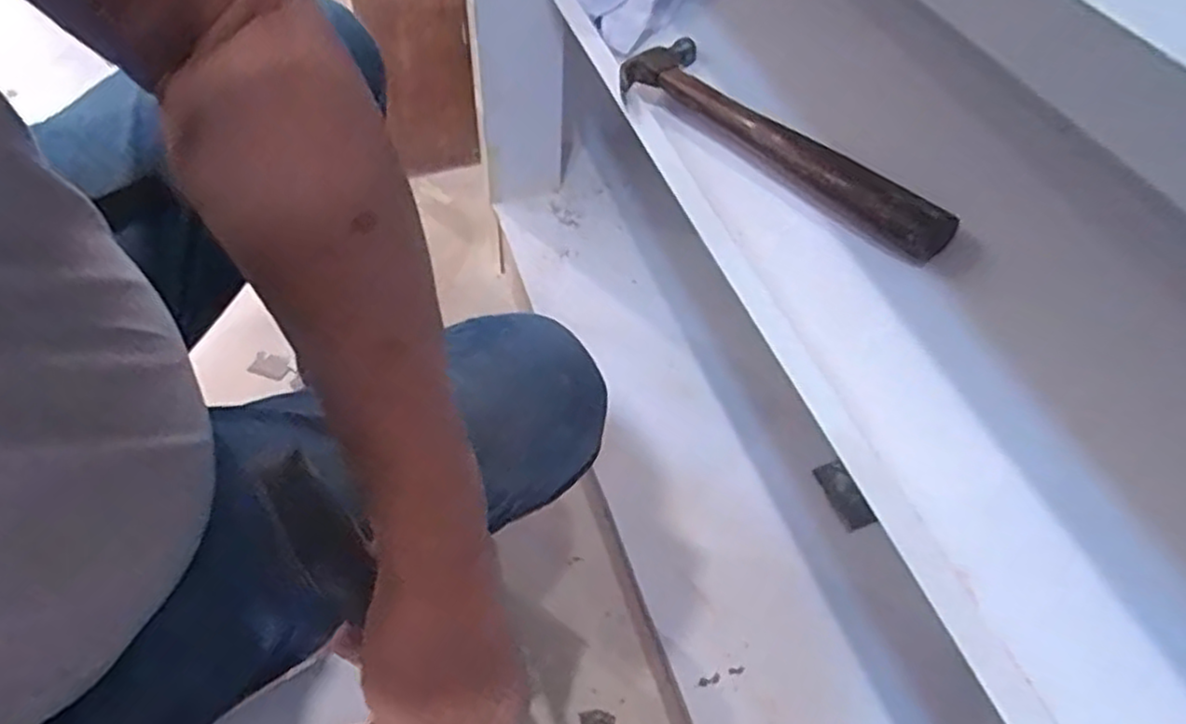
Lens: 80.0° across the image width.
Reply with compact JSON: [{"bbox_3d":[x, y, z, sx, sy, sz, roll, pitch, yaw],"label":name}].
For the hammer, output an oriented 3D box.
[{"bbox_3d":[0.148,-0.185,0.558,0.089,0.048,0.324,-32,60,-25],"label":"hammer"}]

